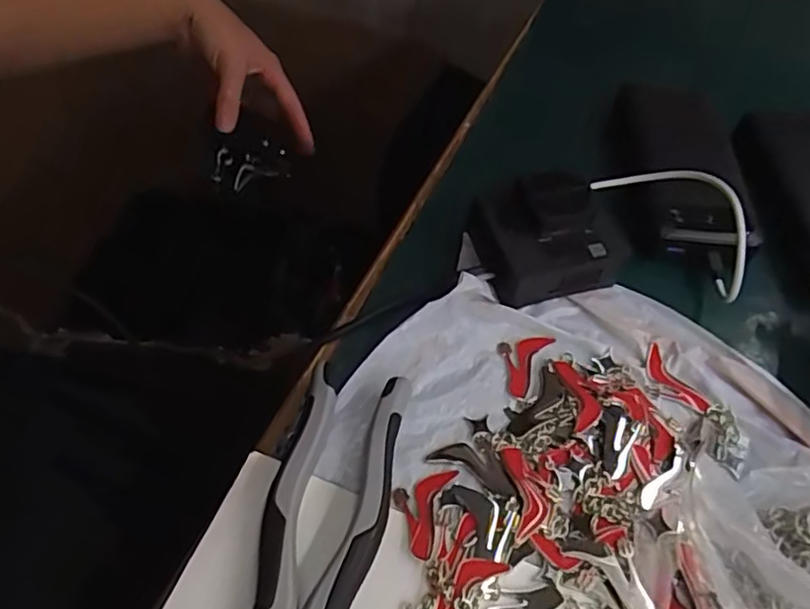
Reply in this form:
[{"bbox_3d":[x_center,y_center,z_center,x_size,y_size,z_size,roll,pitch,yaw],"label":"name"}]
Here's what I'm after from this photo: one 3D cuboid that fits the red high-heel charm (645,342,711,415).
[{"bbox_3d":[0.150,0.044,0.353,0.019,0.004,0.046,-24,60,-19],"label":"red high-heel charm"}]

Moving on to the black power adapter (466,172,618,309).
[{"bbox_3d":[0.084,-0.043,0.381,0.077,0.045,0.069,-14,57,-13],"label":"black power adapter"}]

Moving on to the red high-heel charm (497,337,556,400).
[{"bbox_3d":[0.065,0.031,0.358,0.026,0.004,0.044,27,57,15],"label":"red high-heel charm"}]

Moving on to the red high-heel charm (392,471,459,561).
[{"bbox_3d":[0.006,0.099,0.304,0.025,0.005,0.045,18,56,9],"label":"red high-heel charm"}]

